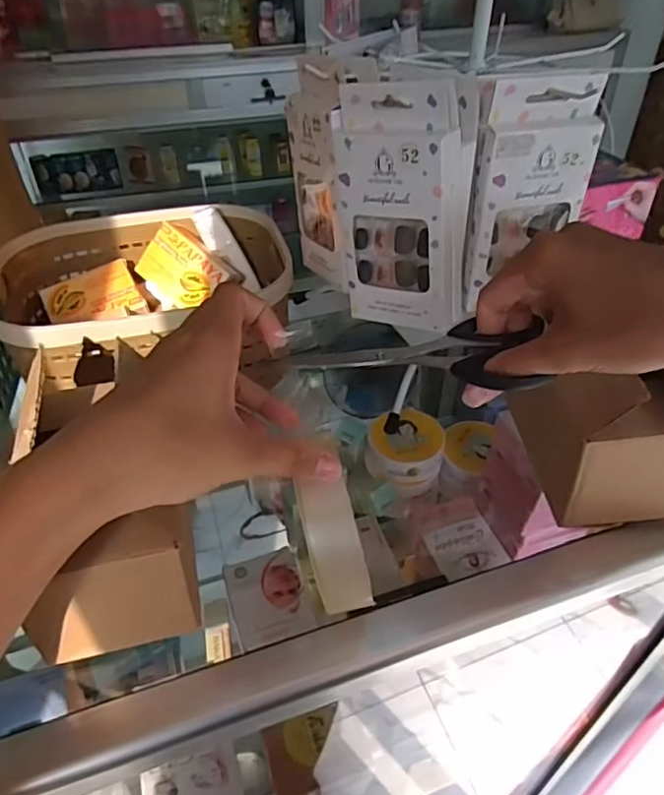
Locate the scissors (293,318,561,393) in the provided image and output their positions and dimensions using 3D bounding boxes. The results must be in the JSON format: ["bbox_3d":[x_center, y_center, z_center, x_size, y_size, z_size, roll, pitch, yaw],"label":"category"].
[{"bbox_3d":[0.046,-0.020,0.306,0.124,0.013,0.044,-6,41,4],"label":"scissors"}]

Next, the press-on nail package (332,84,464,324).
[{"bbox_3d":[0.038,-0.110,0.352,0.073,0.140,0.018,11,34,30],"label":"press-on nail package"}]

